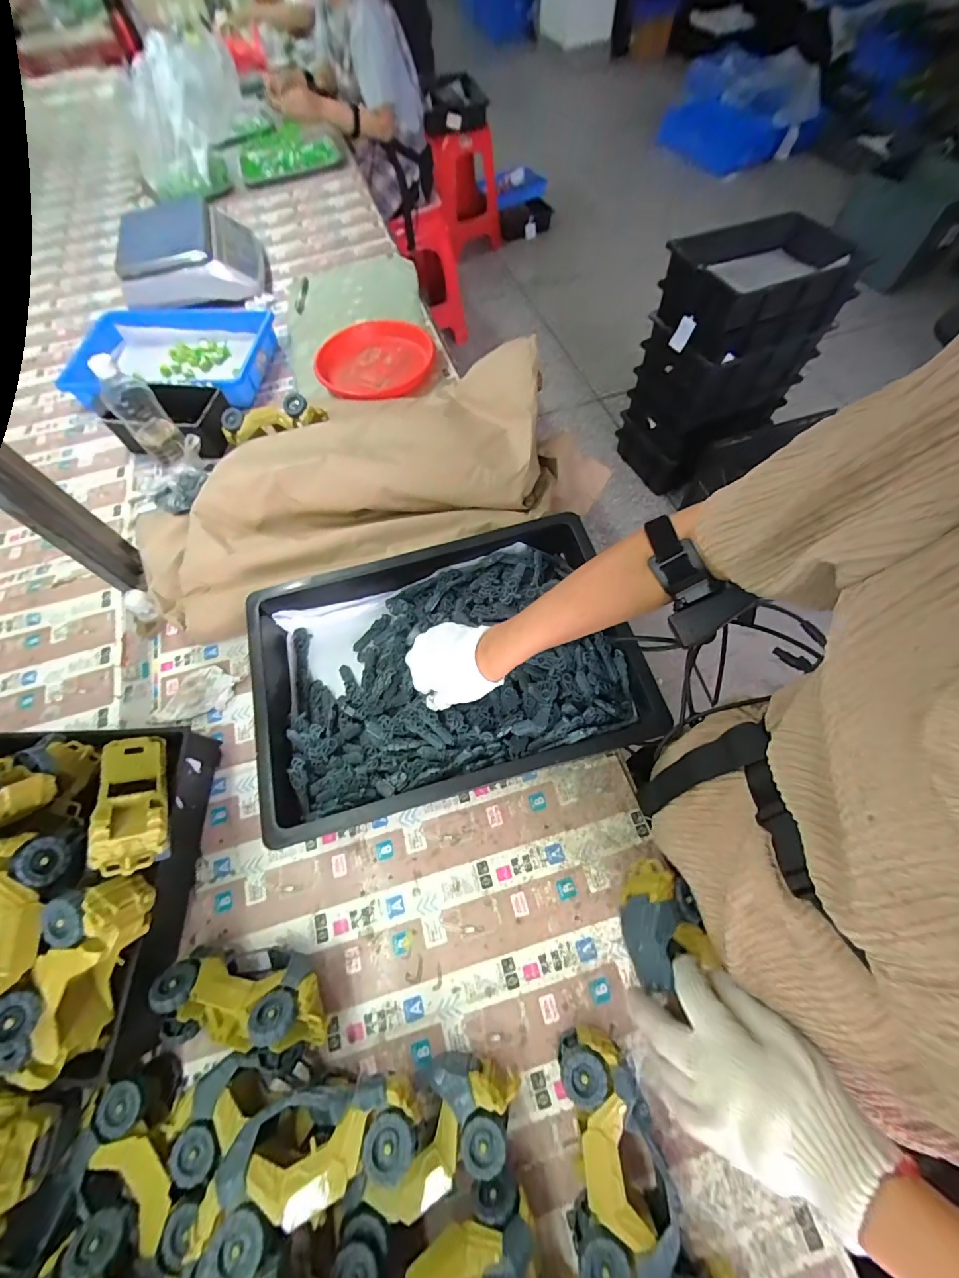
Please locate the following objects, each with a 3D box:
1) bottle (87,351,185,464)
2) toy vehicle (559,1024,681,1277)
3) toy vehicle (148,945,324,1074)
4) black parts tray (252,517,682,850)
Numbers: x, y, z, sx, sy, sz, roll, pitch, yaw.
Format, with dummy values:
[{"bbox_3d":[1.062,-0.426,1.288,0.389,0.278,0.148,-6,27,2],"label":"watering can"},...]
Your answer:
[{"bbox_3d":[-0.497,-0.334,0.643,0.060,0.140,0.066,-38,68,-15],"label":"bottle"},{"bbox_3d":[0.114,0.436,0.379,0.085,0.054,0.158,-6,64,-1],"label":"toy vehicle"},{"bbox_3d":[-0.223,0.348,0.423,0.161,0.088,0.075,7,64,6],"label":"toy vehicle"},{"bbox_3d":[-0.046,0.035,0.555,0.430,0.101,0.313,-14,64,-5],"label":"black parts tray"}]

